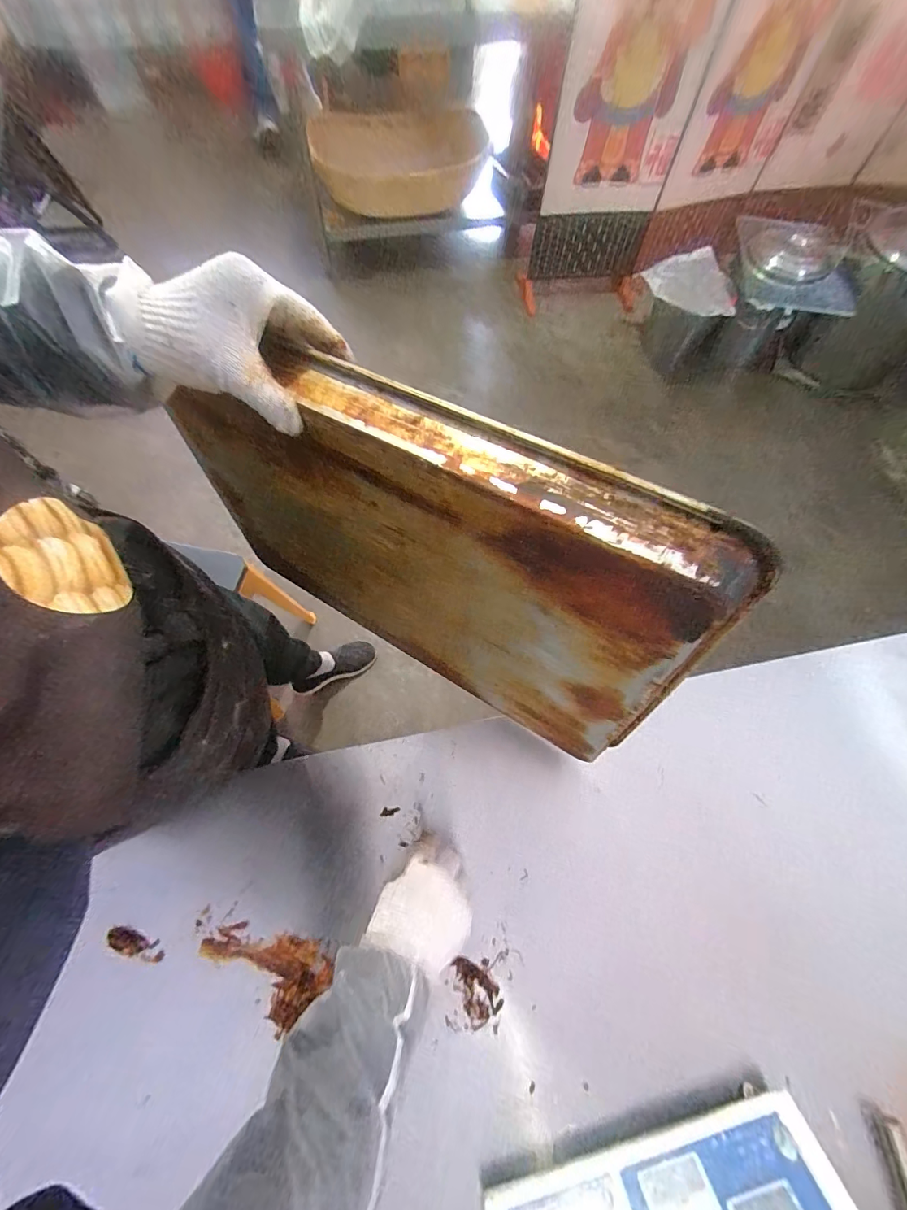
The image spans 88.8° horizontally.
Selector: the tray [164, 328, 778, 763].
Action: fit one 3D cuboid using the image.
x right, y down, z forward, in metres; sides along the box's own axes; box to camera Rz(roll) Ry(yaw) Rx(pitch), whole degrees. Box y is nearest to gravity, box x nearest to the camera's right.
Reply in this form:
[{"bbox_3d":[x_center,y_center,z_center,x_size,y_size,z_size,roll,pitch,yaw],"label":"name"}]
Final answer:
[{"bbox_3d":[-0.051,-0.045,0.475,0.543,0.363,0.043,29,62,18],"label":"tray"}]

